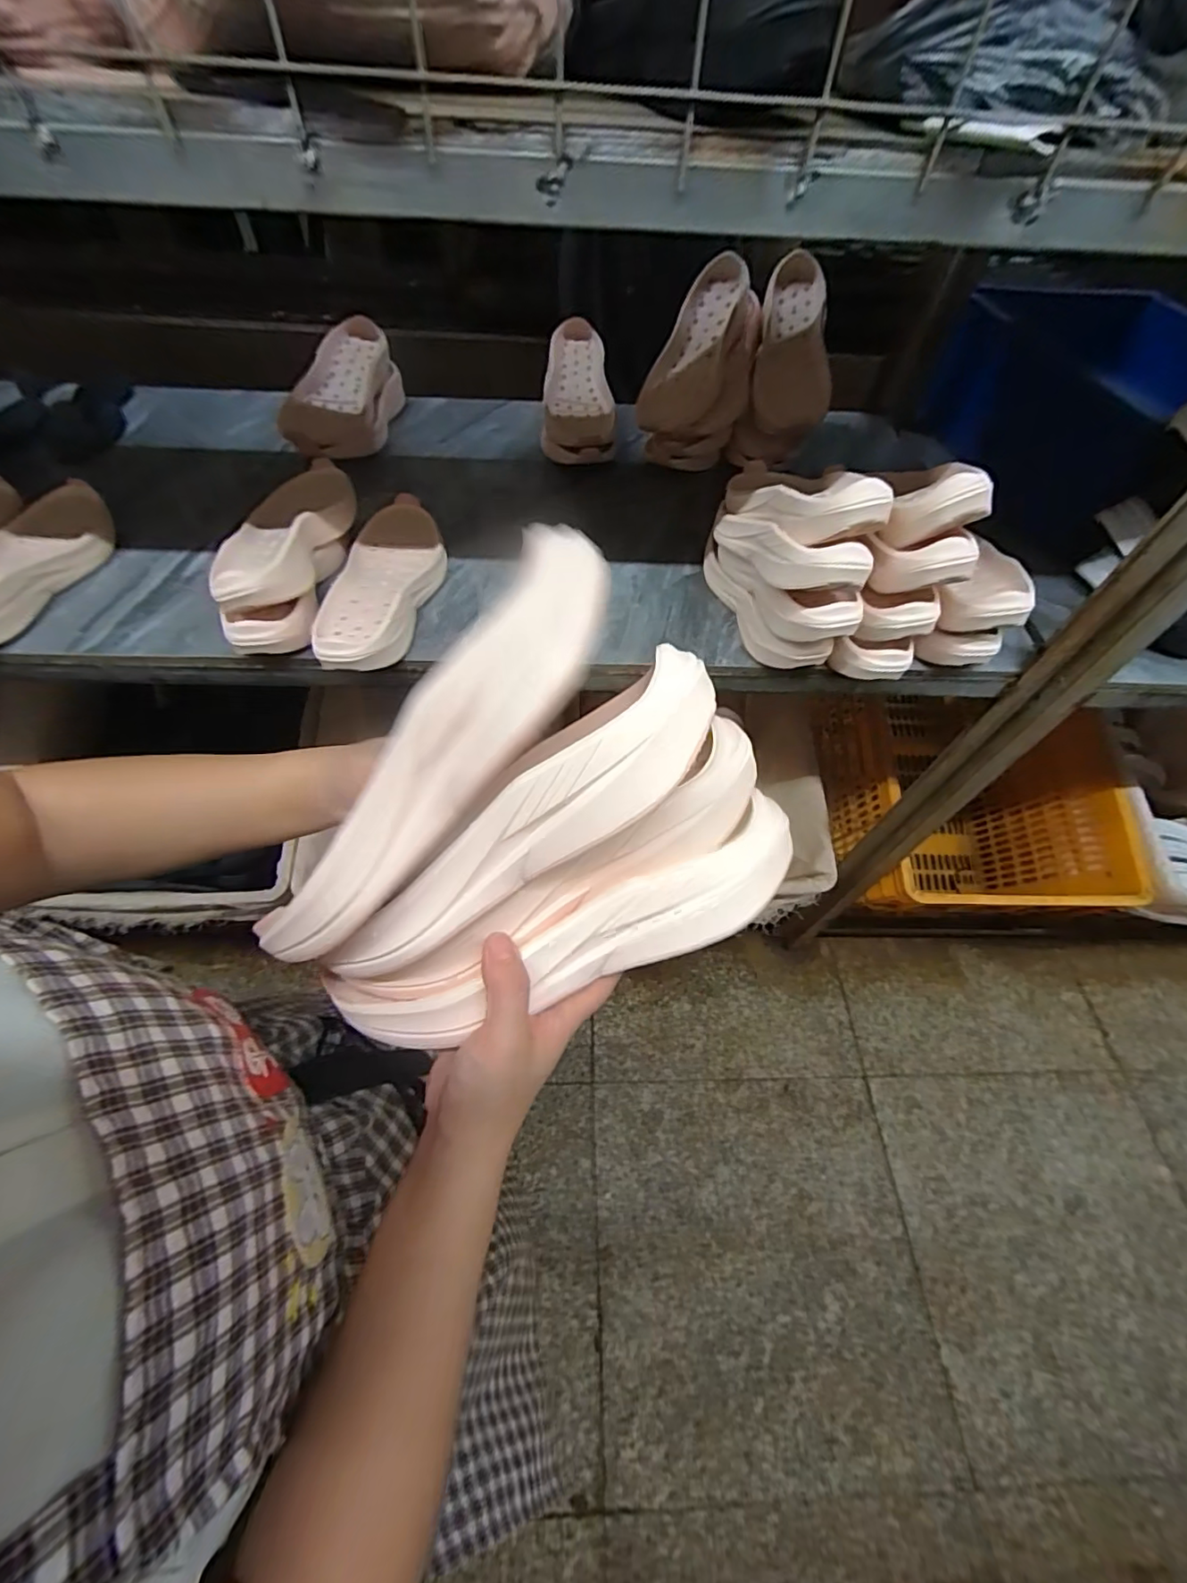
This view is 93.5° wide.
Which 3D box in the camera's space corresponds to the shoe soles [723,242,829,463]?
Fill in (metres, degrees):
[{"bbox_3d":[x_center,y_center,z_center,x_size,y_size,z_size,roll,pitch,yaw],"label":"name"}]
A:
[{"bbox_3d":[0.274,-0.615,0.808,0.113,0.098,0.285,7,88,0],"label":"shoe soles"}]

